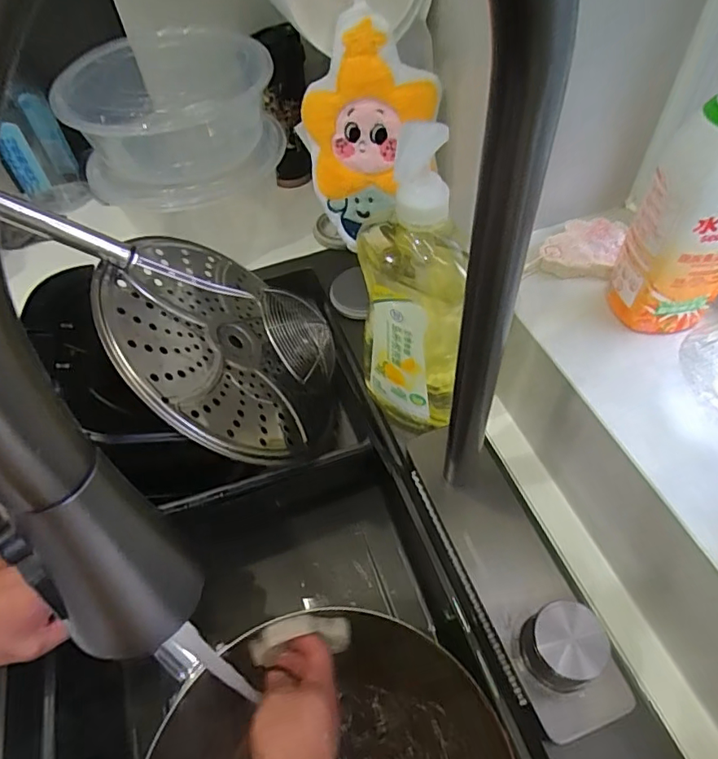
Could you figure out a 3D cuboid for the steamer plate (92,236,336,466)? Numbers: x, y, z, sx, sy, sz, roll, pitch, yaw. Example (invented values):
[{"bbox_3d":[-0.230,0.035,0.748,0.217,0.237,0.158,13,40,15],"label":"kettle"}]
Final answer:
[{"bbox_3d":[-0.142,-0.032,0.523,0.268,0.027,0.236,54,28,4],"label":"steamer plate"}]

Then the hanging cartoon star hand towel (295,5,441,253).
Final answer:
[{"bbox_3d":[0.006,-0.206,0.438,0.114,0.168,0.038,7,55,10],"label":"hanging cartoon star hand towel"}]

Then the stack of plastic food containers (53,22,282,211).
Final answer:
[{"bbox_3d":[-0.209,-0.295,0.581,0.210,0.110,0.205,-39,60,-22],"label":"stack of plastic food containers"}]

